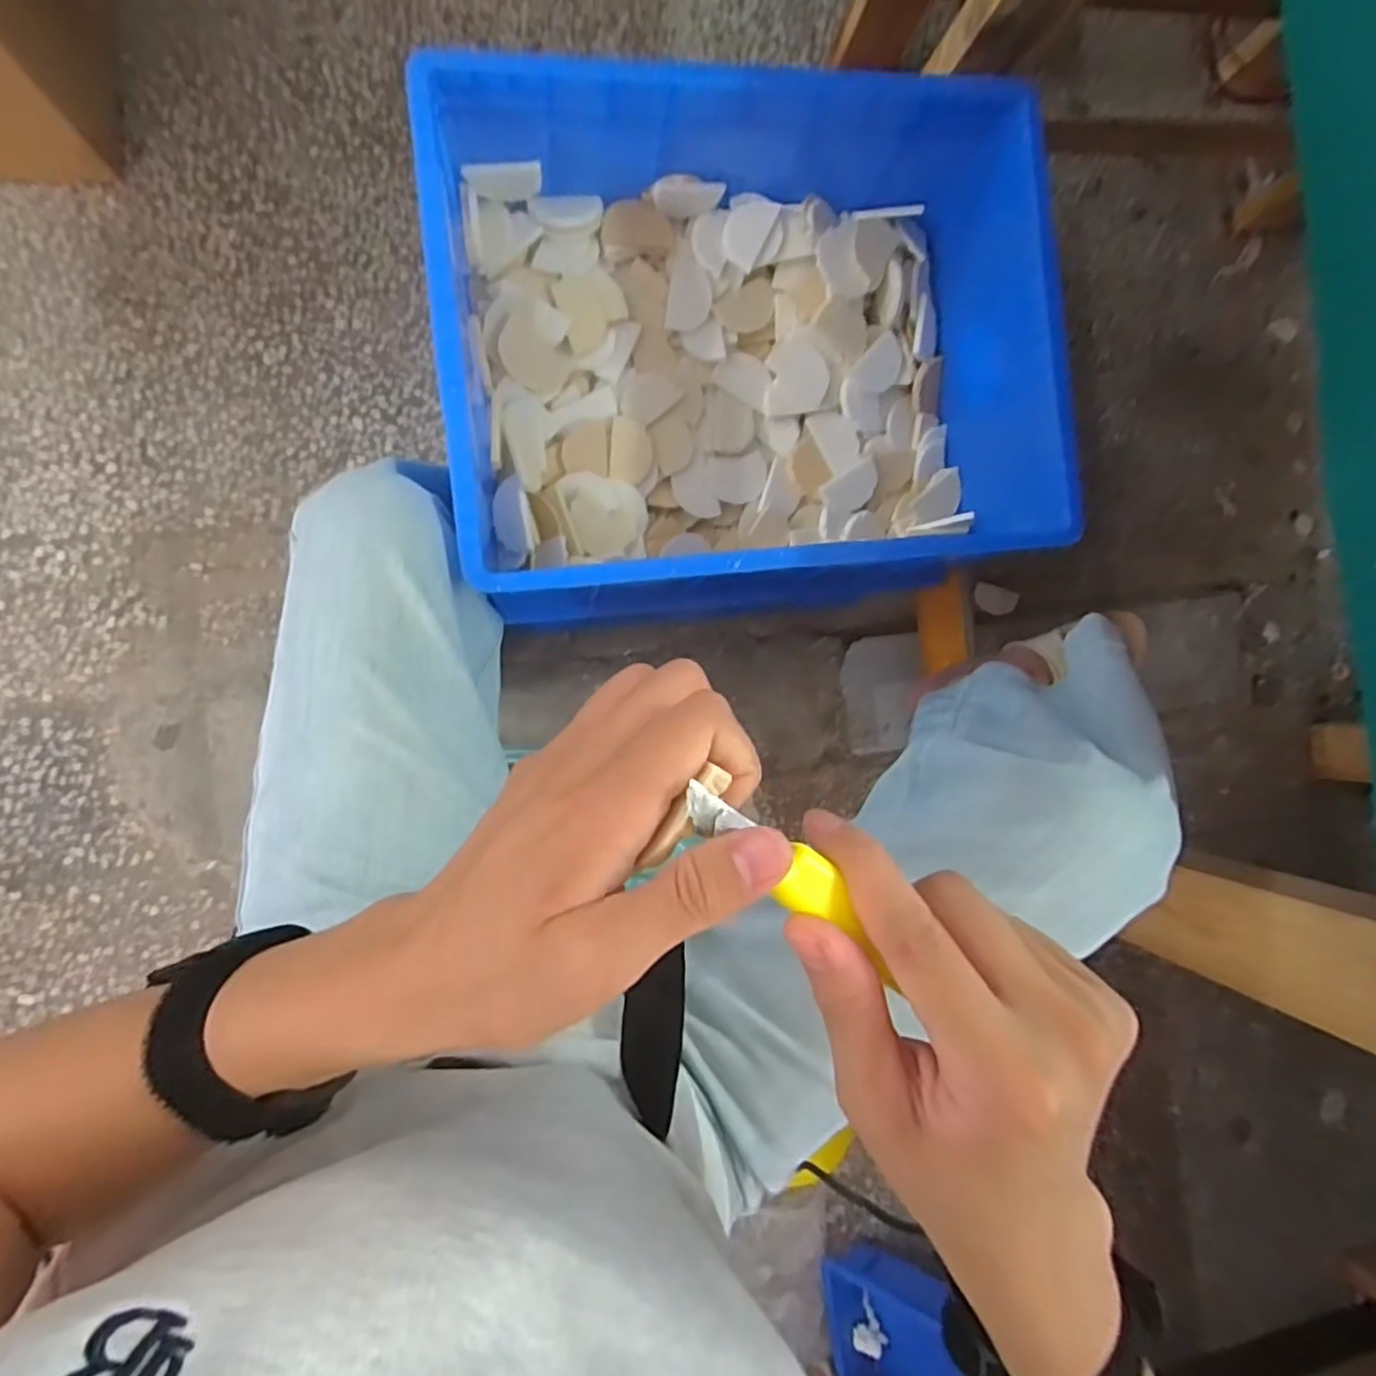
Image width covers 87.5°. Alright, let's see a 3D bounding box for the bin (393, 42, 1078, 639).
[{"bbox_3d":[0.048,-0.294,0.666,0.516,0.187,0.398,-6,91,-11],"label":"bin"}]

